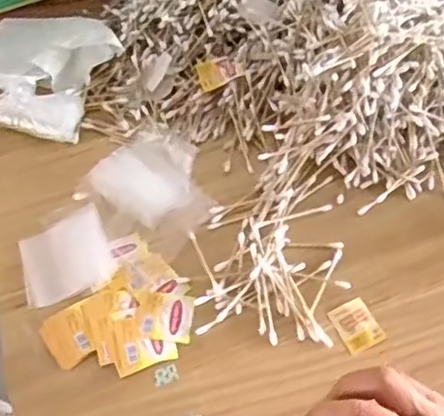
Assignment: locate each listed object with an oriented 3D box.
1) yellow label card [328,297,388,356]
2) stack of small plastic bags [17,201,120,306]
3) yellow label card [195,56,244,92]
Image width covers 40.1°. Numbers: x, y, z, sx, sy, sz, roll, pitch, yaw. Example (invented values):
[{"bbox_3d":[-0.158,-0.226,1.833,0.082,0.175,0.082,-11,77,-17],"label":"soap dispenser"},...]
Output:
[{"bbox_3d":[0.113,0.098,0.508,0.035,0.006,0.042,-23,57,-8],"label":"yellow label card"},{"bbox_3d":[-0.139,0.043,0.538,0.078,0.004,0.080,-22,59,-11],"label":"stack of small plastic bags"},{"bbox_3d":[-0.003,-0.140,0.622,0.044,0.007,0.037,-23,64,8],"label":"yellow label card"}]

